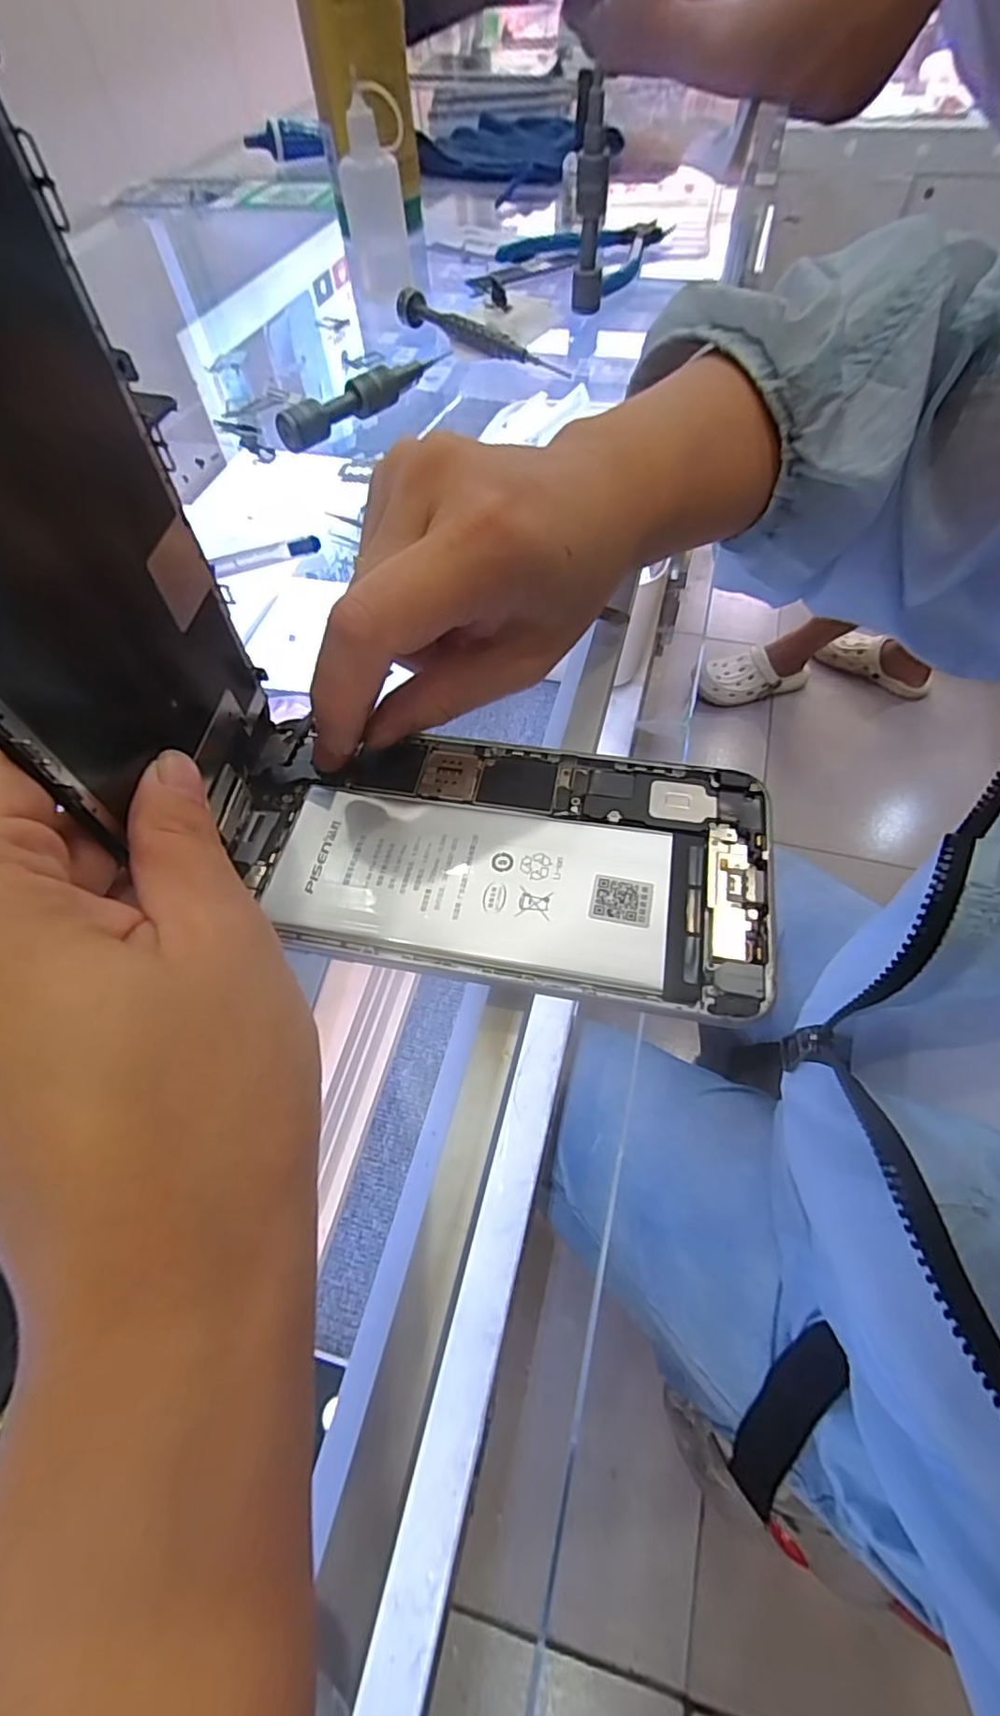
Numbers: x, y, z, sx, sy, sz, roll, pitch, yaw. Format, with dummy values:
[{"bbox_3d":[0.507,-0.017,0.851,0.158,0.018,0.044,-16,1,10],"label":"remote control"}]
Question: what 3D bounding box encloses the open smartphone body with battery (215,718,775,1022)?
[{"bbox_3d":[-0.004,-0.003,0.177,0.152,0.007,0.076,9,59,8],"label":"open smartphone body with battery"}]

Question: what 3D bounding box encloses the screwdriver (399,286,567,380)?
[{"bbox_3d":[-0.012,-0.301,0.354,0.122,0.018,0.011,34,66,21],"label":"screwdriver"}]

